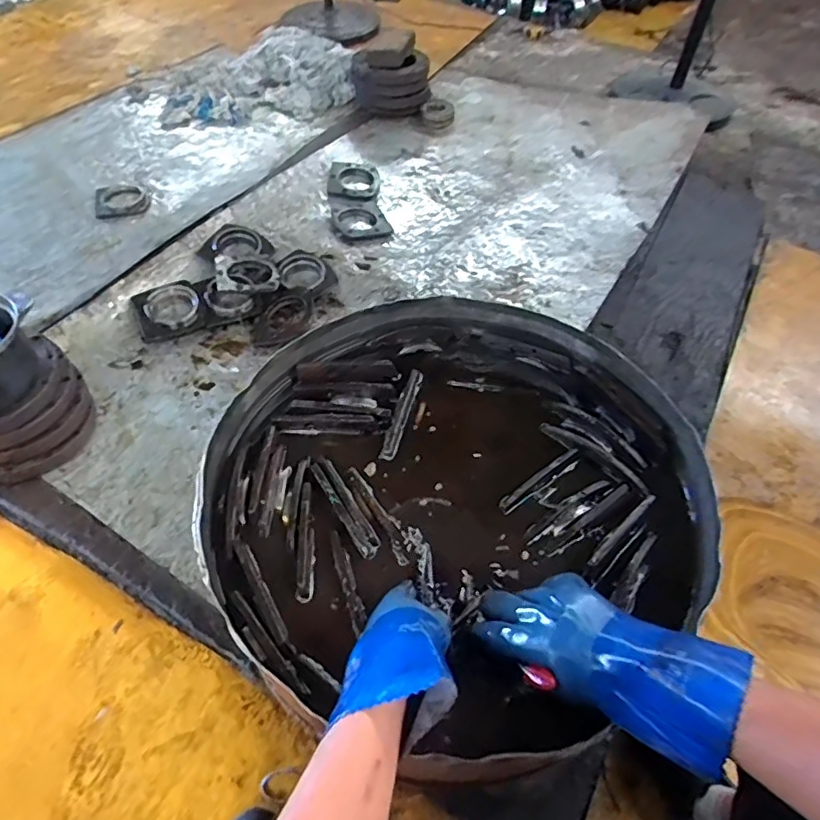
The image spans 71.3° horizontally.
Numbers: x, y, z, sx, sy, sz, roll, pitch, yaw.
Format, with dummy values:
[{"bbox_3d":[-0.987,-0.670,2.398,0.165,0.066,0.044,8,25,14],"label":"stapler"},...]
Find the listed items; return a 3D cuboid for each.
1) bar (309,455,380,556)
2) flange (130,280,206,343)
[{"bbox_3d":[-0.078,0.113,0.684,0.030,0.012,0.140,-25,57,-21],"label":"bar"},{"bbox_3d":[-0.552,-0.226,1.304,0.139,0.020,0.132,-17,76,-17],"label":"flange"}]

